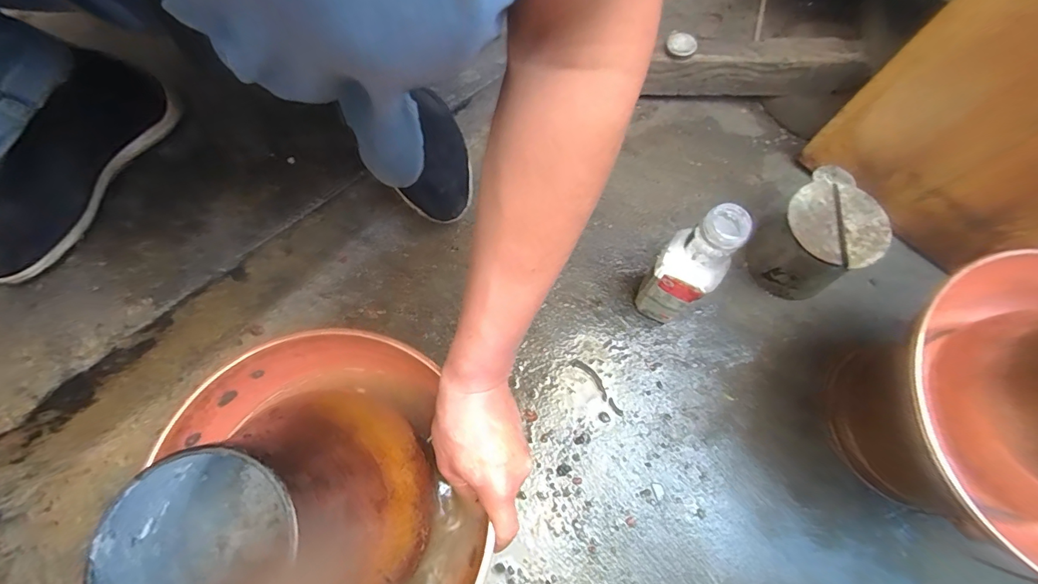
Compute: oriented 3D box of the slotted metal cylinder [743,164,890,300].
[{"bbox_3d":[0.353,-0.063,0.552,0.120,0.105,0.103,-42,78,-12],"label":"slotted metal cylinder"}]

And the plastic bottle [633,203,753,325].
[{"bbox_3d":[0.174,-0.021,0.483,0.056,0.203,0.060,0,73,-1],"label":"plastic bottle"}]

